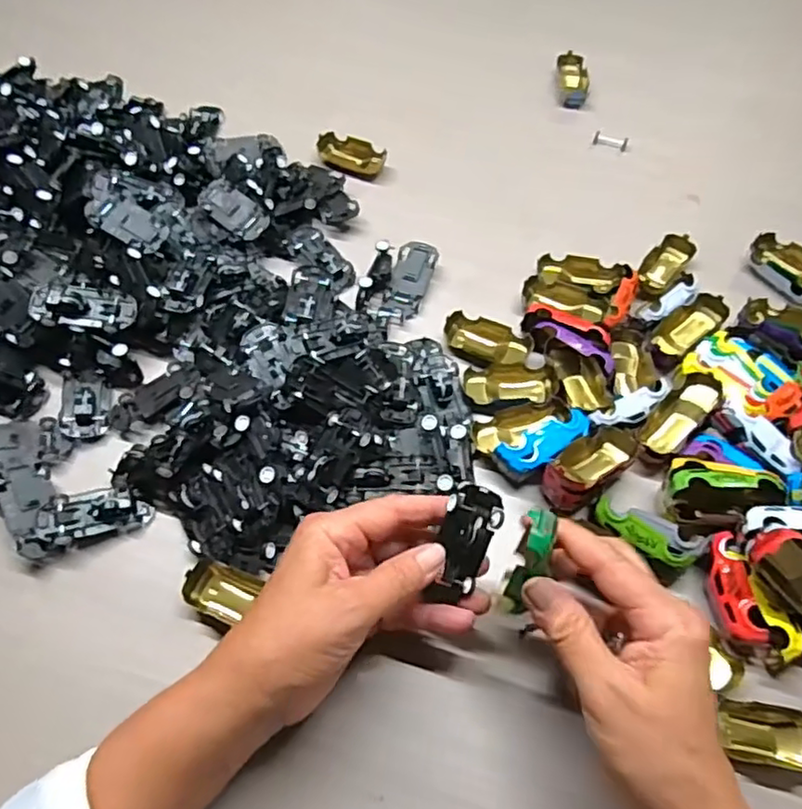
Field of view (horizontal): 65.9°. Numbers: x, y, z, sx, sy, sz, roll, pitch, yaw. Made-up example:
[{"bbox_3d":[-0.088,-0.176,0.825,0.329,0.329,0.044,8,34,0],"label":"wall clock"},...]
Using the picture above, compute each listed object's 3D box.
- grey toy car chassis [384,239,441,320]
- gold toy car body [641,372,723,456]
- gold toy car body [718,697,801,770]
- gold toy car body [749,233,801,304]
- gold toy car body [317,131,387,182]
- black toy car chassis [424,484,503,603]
[{"bbox_3d":[0.008,-0.098,0.480,0.031,0.008,0.064,14,75,7],"label":"grey toy car chassis"},{"bbox_3d":[0.185,0.008,0.411,0.030,0.022,0.063,34,81,34],"label":"gold toy car body"},{"bbox_3d":[0.200,0.173,0.324,0.056,0.015,0.030,8,59,3],"label":"gold toy car body"},{"bbox_3d":[0.306,-0.108,0.489,0.034,0.022,0.064,-37,66,-21],"label":"gold toy car body"},{"bbox_3d":[-0.045,-0.224,0.556,0.062,0.016,0.037,26,62,14],"label":"gold toy car body"},{"bbox_3d":[0.035,0.076,0.330,0.027,0.018,0.063,17,96,9],"label":"black toy car chassis"}]

